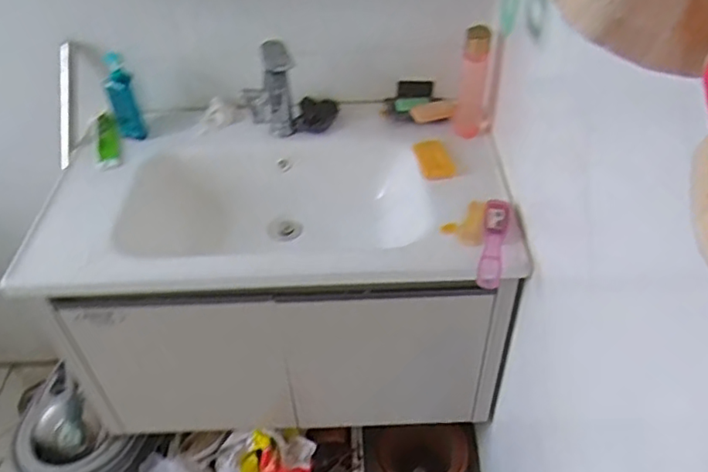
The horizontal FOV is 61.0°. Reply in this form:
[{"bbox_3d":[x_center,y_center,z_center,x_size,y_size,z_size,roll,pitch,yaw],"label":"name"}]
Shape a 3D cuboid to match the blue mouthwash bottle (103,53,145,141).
[{"bbox_3d":[-0.437,-0.261,1.145,0.054,0.162,0.073,-20,46,-19],"label":"blue mouthwash bottle"}]

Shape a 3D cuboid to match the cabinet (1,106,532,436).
[{"bbox_3d":[-0.115,0.102,1.220,0.777,0.566,0.438,2,43,4],"label":"cabinet"}]

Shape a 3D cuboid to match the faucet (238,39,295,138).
[{"bbox_3d":[-0.146,-0.242,1.082,0.064,0.161,0.190,3,43,5],"label":"faucet"}]

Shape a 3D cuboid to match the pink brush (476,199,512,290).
[{"bbox_3d":[0.217,0.006,0.928,0.045,0.029,0.179,10,44,12],"label":"pink brush"}]

